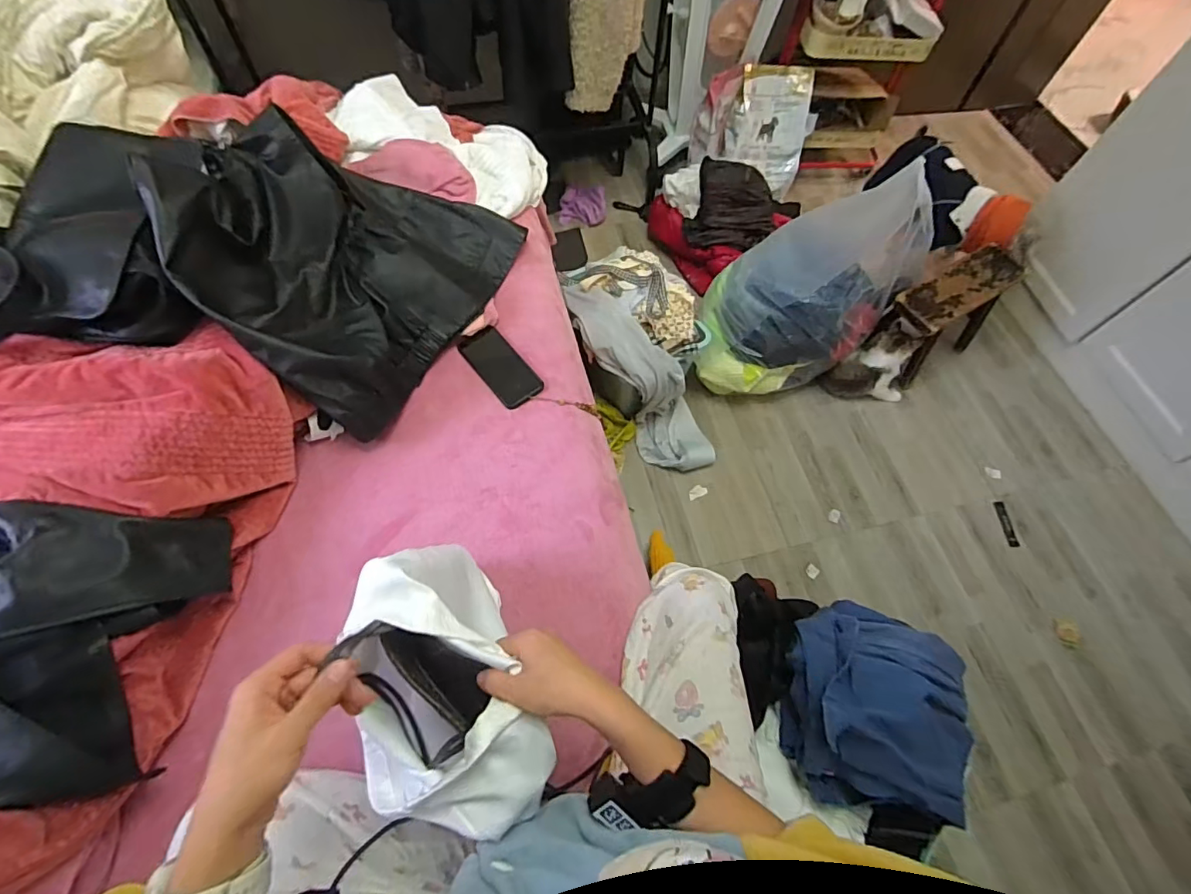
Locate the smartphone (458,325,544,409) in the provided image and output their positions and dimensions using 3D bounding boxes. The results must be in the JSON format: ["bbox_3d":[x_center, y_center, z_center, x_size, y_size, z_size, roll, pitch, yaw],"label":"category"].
[{"bbox_3d":[-0.165,-0.139,0.924,0.077,0.011,0.158,-38,78,-14],"label":"smartphone"}]

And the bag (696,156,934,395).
[{"bbox_3d":[0.498,-0.397,1.268,0.436,0.502,0.314,-1,63,-4],"label":"bag"}]

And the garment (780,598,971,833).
[{"bbox_3d":[0.421,0.374,0.779,0.238,0.148,0.271,6,63,0],"label":"garment"}]

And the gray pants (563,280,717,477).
[{"bbox_3d":[0.119,-0.165,1.292,0.178,0.524,0.159,-46,30,-22],"label":"gray pants"}]

